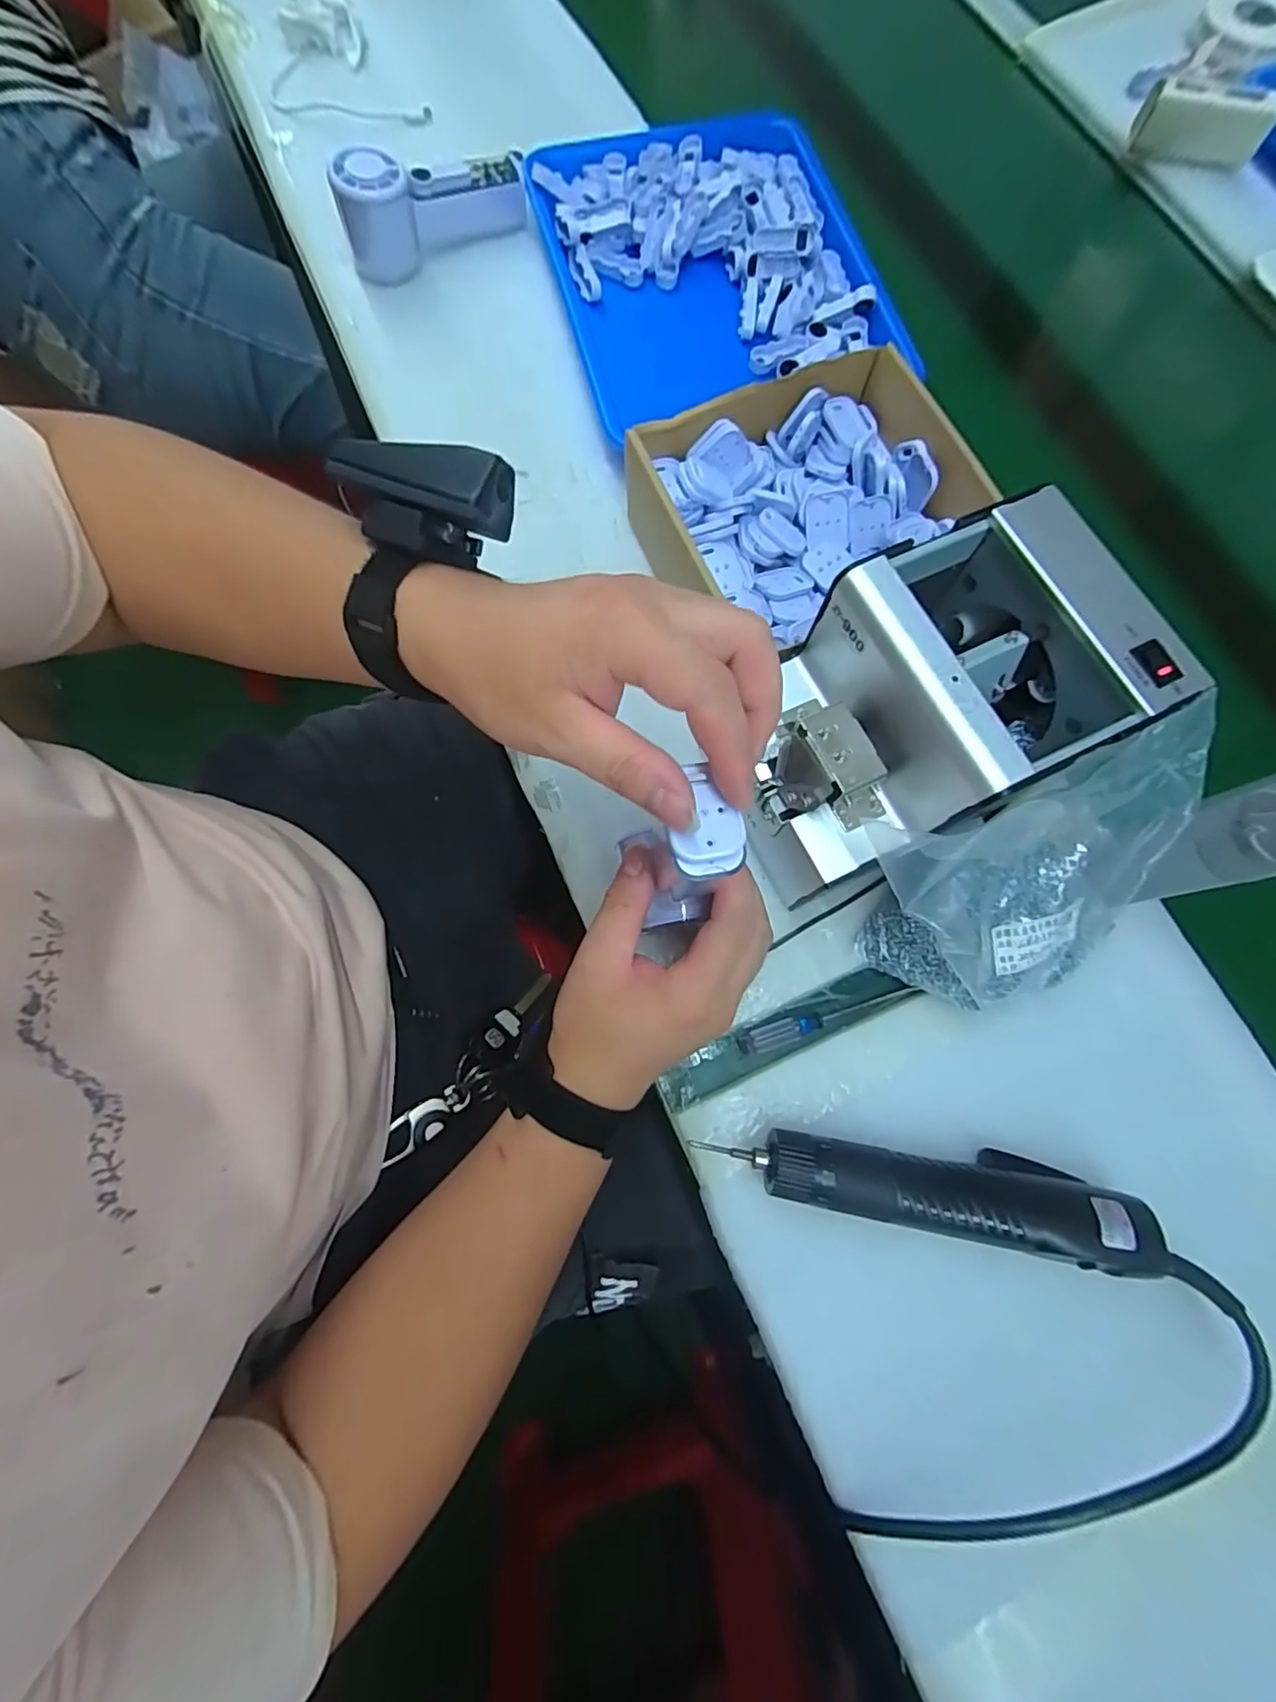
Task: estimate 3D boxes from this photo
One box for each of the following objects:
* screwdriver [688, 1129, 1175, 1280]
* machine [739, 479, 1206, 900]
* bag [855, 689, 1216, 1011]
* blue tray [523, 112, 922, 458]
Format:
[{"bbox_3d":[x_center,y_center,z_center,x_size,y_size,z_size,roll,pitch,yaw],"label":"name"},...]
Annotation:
[{"bbox_3d":[0.158,0.181,0.316,0.229,0.036,0.045,12,76,3],"label":"screwdriver"},{"bbox_3d":[0.143,-0.072,0.316,0.175,0.122,0.123,-25,77,-7],"label":"machine"},{"bbox_3d":[0.203,0.022,0.307,0.148,0.135,0.110,-16,76,-5],"label":"bag"},{"bbox_3d":[0.059,-0.493,0.492,0.258,0.032,0.295,-18,76,-5],"label":"blue tray"}]

